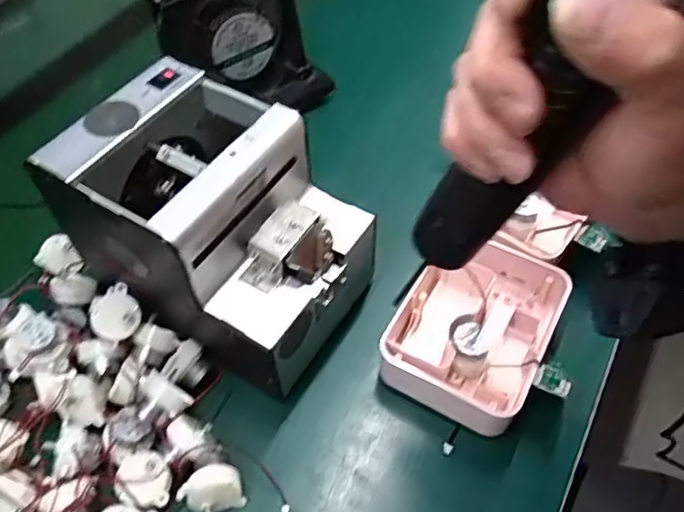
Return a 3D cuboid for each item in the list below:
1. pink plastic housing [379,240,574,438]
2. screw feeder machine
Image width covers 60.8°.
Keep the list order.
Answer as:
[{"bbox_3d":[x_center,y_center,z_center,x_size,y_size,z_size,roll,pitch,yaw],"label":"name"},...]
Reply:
[{"bbox_3d":[0.098,0.050,0.423,0.099,0.045,0.136,23,58,21],"label":"pink plastic housing"},{"bbox_3d":[-0.082,-0.015,0.411,0.175,0.161,0.131,27,59,23],"label":"screw feeder machine"}]

